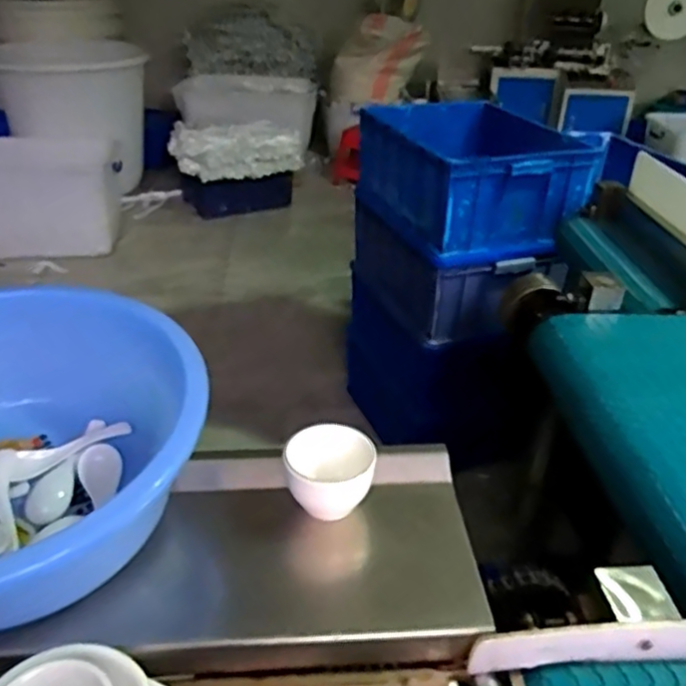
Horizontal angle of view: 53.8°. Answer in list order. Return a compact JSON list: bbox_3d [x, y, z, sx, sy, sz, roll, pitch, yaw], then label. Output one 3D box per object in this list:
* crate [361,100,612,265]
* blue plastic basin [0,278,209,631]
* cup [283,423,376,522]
[{"bbox_3d":[0.358,-0.437,1.781,0.485,0.244,0.542,-9,34,-17],"label":"crate"},{"bbox_3d":[-0.276,0.098,0.537,0.316,0.138,0.289,1,32,-1],"label":"blue plastic basin"},{"bbox_3d":[-0.012,0.113,0.590,0.077,0.059,0.062,-4,32,-8],"label":"cup"}]

